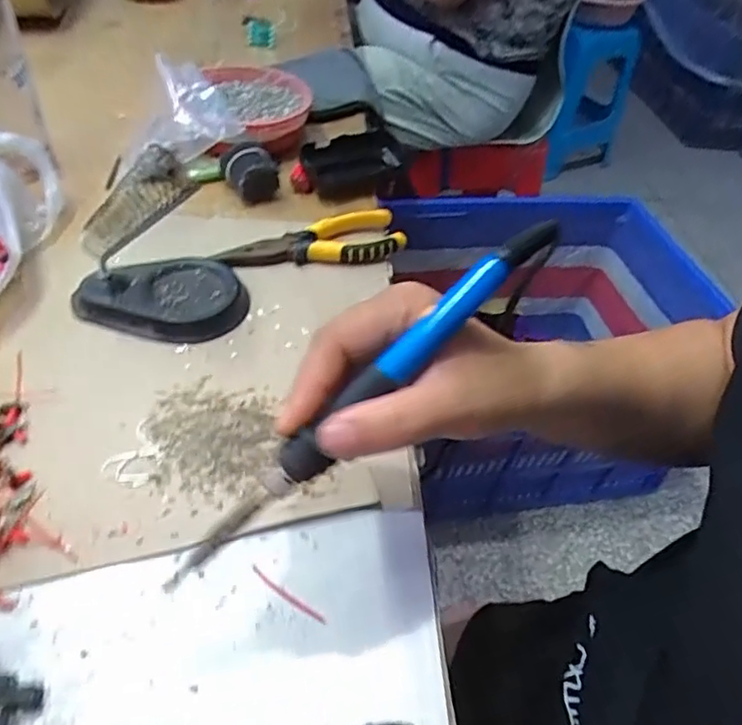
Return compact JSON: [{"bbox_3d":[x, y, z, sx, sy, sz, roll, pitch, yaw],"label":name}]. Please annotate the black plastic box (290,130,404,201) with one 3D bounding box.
[{"bbox_3d":[-0.018,-0.184,0.549,0.117,0.035,0.037,-25,54,-28],"label":"black plastic box"}]

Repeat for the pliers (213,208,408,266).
[{"bbox_3d":[-0.044,-0.095,0.473,0.142,0.019,0.044,-10,48,-17],"label":"pliers"}]

